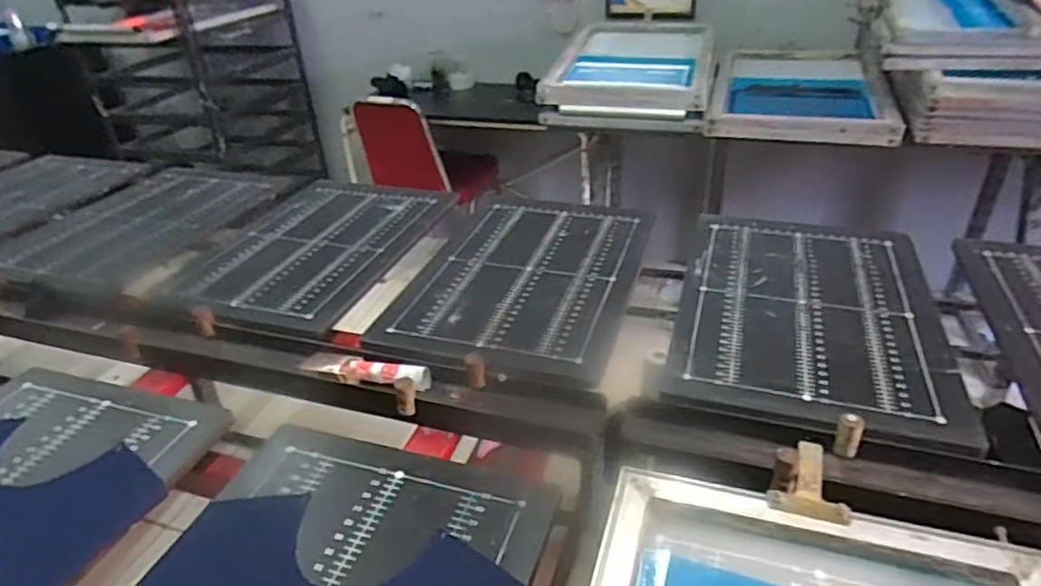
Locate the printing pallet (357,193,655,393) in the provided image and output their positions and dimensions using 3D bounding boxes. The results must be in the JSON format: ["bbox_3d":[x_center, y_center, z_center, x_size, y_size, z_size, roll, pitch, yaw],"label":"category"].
[{"bbox_3d":[0.011,-0.040,1.210,0.400,0.019,0.602,8,35,16],"label":"printing pallet"}]

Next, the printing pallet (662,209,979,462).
[{"bbox_3d":[0.469,0.017,1.052,0.387,0.028,0.624,8,35,17],"label":"printing pallet"}]

